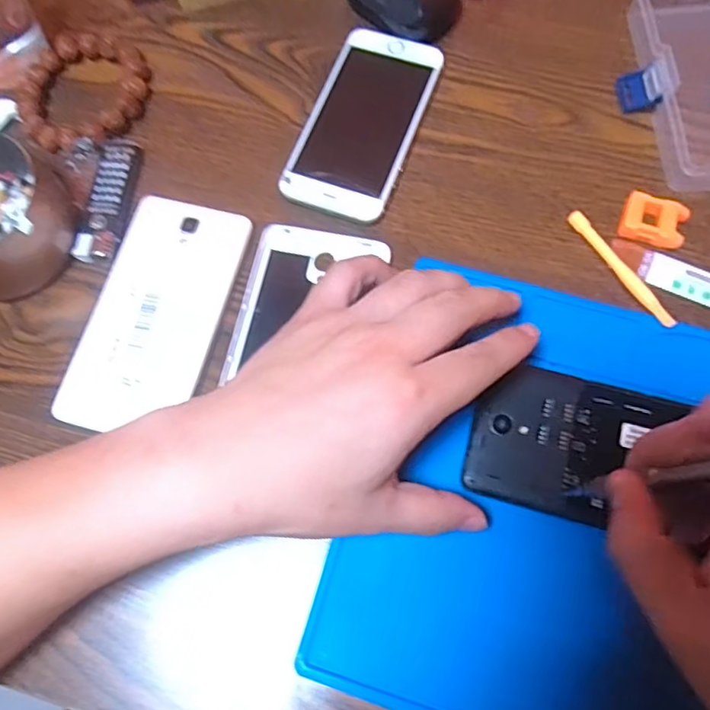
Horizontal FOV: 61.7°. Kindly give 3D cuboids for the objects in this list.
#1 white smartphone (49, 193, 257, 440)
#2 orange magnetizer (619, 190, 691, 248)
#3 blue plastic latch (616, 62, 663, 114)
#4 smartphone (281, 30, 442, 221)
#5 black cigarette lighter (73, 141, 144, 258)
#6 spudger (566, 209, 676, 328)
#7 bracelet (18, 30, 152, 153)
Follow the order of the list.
[{"bbox_3d":[-0.113,-0.024,0.341,0.070,0.011,0.140,13,73,7],"label":"white smartphone"},{"bbox_3d":[0.173,-0.077,0.346,0.035,0.012,0.026,19,74,8],"label":"orange magnetizer"},{"bbox_3d":[0.179,-0.166,0.374,0.025,0.006,0.027,-9,81,36],"label":"blue plastic latch"},{"bbox_3d":[0.006,-0.148,0.377,0.066,0.010,0.135,19,74,8],"label":"smartphone"},{"bbox_3d":[-0.148,-0.095,0.362,0.026,0.012,0.080,5,73,4],"label":"black cigarette lighter"},{"bbox_3d":[0.152,-0.049,0.340,0.008,0.006,0.084,-31,74,-7],"label":"spudger"},{"bbox_3d":[-0.174,-0.168,0.385,0.075,0.015,0.086,16,74,7],"label":"bracelet"}]

